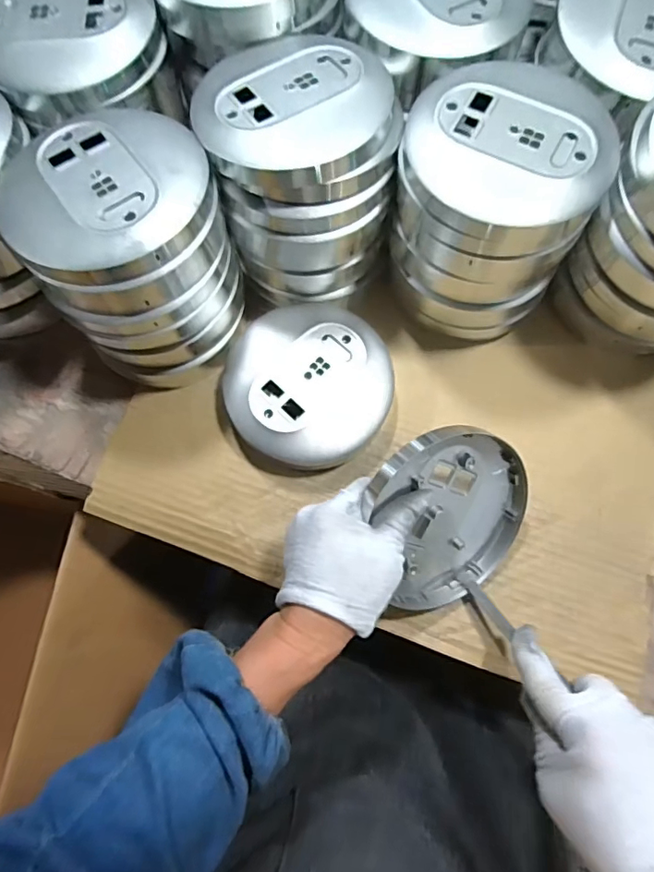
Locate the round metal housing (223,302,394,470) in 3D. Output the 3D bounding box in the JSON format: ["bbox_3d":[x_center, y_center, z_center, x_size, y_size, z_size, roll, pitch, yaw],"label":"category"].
[{"bbox_3d":[-0.016,-0.041,0.431,0.129,0.038,0.132,0,74,1],"label":"round metal housing"}]

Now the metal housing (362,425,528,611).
[{"bbox_3d":[0.090,0.056,0.374,0.117,0.019,0.133,-29,117,-17],"label":"metal housing"}]

